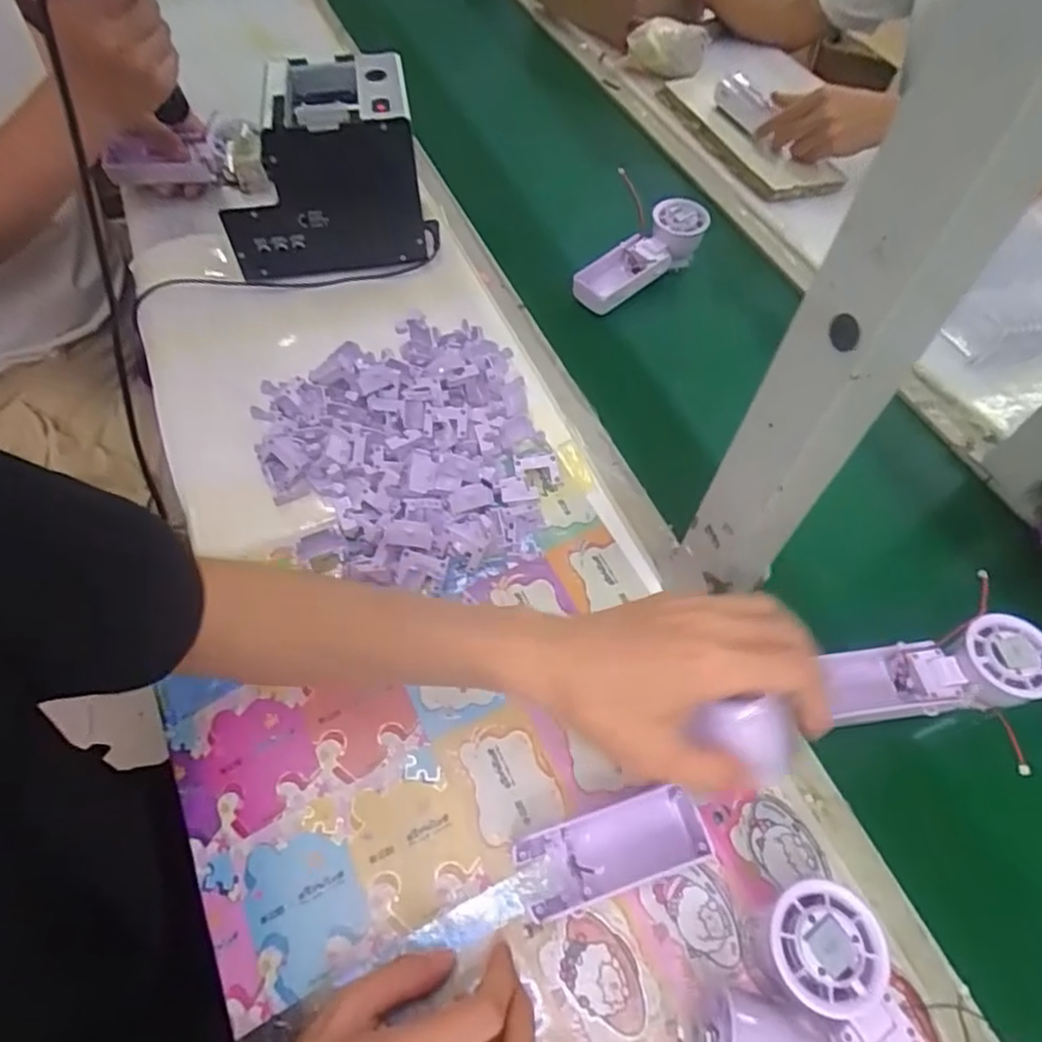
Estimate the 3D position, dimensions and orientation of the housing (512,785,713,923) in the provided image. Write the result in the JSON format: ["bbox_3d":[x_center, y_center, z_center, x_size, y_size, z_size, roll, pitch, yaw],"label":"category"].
[{"bbox_3d":[0.053,0.195,0.396,0.107,0.025,0.044,-14,59,-13],"label":"housing"}]

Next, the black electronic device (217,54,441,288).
[{"bbox_3d":[-0.193,-0.346,0.677,0.196,0.161,0.146,-7,58,-8],"label":"black electronic device"}]

